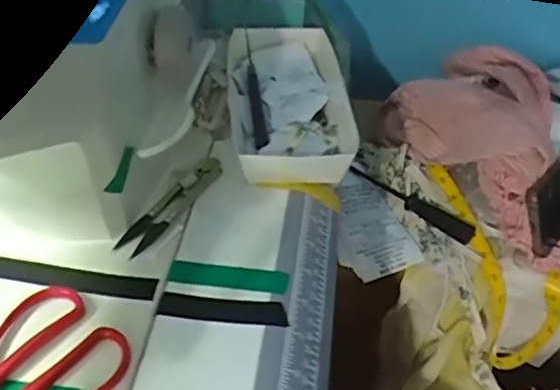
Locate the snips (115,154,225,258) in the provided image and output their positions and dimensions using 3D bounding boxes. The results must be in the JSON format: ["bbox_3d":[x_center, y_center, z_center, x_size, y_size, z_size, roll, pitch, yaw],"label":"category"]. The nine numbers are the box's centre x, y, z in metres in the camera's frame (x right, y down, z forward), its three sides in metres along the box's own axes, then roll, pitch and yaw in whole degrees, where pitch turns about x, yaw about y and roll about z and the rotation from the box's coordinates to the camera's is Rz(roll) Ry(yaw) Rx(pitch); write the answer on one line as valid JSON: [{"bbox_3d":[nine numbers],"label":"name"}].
[{"bbox_3d":[-0.075,0.005,0.398,0.025,0.013,0.101,24,48,22],"label":"snips"}]

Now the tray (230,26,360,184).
[{"bbox_3d":[0.006,-0.081,0.466,0.095,0.038,0.187,-2,42,-5],"label":"tray"}]

